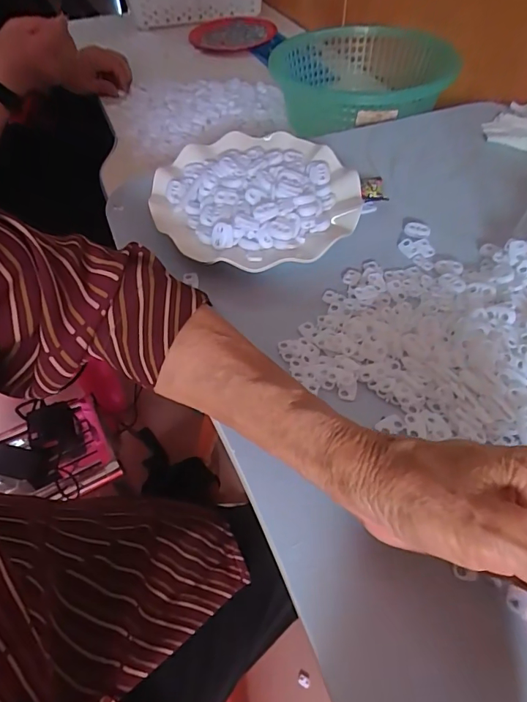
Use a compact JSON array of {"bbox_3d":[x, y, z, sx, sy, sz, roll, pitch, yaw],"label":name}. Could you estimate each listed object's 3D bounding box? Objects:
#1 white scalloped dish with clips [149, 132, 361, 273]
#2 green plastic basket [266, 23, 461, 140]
[{"bbox_3d":[-0.007,-0.137,0.395,0.171,0.025,0.176,-1,53,2],"label":"white scalloped dish with clips"},{"bbox_3d":[0.122,-0.341,0.574,0.190,0.077,0.211,-11,53,-6],"label":"green plastic basket"}]

